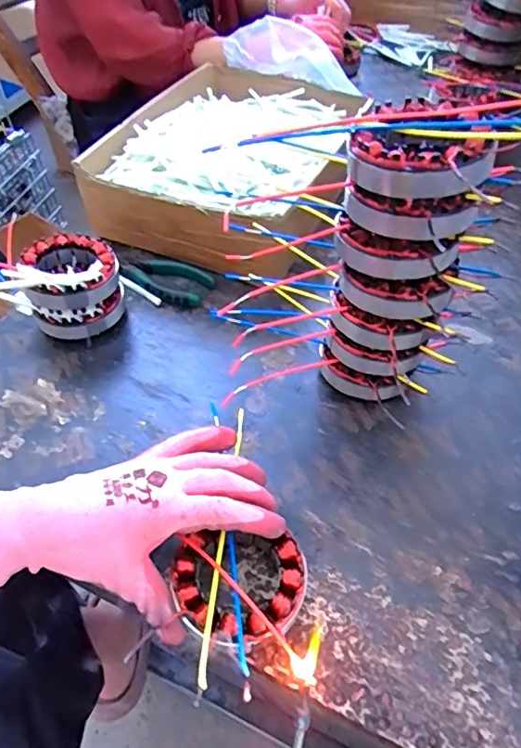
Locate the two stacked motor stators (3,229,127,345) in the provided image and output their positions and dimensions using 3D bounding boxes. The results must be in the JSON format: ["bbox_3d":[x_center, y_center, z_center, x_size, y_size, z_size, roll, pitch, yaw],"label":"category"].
[{"bbox_3d":[-0.181,-0.084,0.516,0.090,0.080,0.082,-29,55,-23],"label":"two stacked motor stators"}]

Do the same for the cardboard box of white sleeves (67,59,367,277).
[{"bbox_3d":[-0.035,-0.268,0.641,0.234,0.080,0.339,15,52,14],"label":"cardboard box of white sleeves"}]

